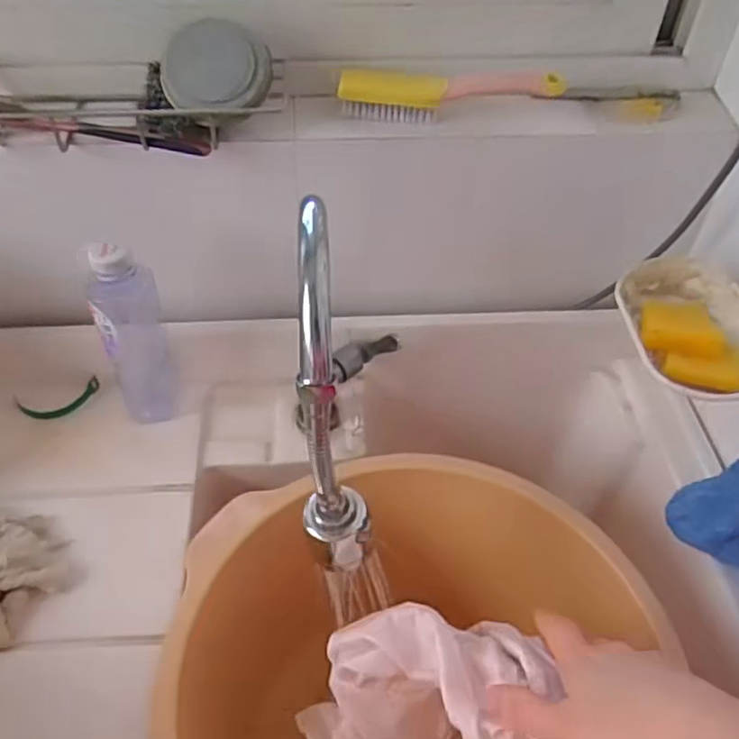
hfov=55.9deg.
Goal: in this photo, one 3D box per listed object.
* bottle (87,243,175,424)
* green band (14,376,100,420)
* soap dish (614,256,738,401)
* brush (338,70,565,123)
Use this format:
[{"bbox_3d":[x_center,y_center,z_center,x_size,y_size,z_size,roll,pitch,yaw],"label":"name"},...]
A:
[{"bbox_3d":[-0.205,-0.025,0.605,0.051,0.182,0.046,1,47,-2],"label":"bottle"},{"bbox_3d":[-0.297,0.031,0.669,0.076,0.007,0.031,-15,71,-15],"label":"green band"},{"bbox_3d":[0.264,-0.037,0.521,0.139,0.062,0.139,-5,47,6],"label":"soap dish"},{"bbox_3d":[0.064,-0.225,0.571,0.175,0.041,0.023,5,47,2],"label":"brush"}]

